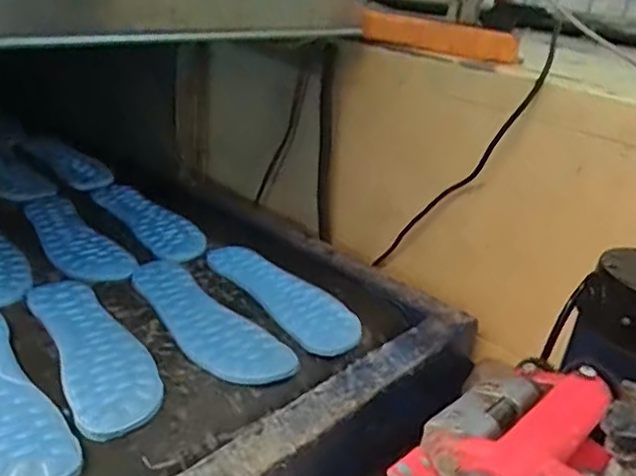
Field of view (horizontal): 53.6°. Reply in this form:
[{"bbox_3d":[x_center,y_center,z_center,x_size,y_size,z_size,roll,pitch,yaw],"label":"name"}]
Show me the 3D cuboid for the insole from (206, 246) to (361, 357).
[{"bbox_3d":[-0.040,0.063,0.742,0.086,0.016,0.240,-15,33,-35],"label":"insole"}]

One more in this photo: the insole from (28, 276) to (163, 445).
[{"bbox_3d":[-0.221,0.107,0.620,0.081,0.013,0.249,-12,32,-32],"label":"insole"}]

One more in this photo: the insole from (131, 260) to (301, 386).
[{"bbox_3d":[-0.126,0.084,0.678,0.080,0.007,0.248,-19,36,-40],"label":"insole"}]

